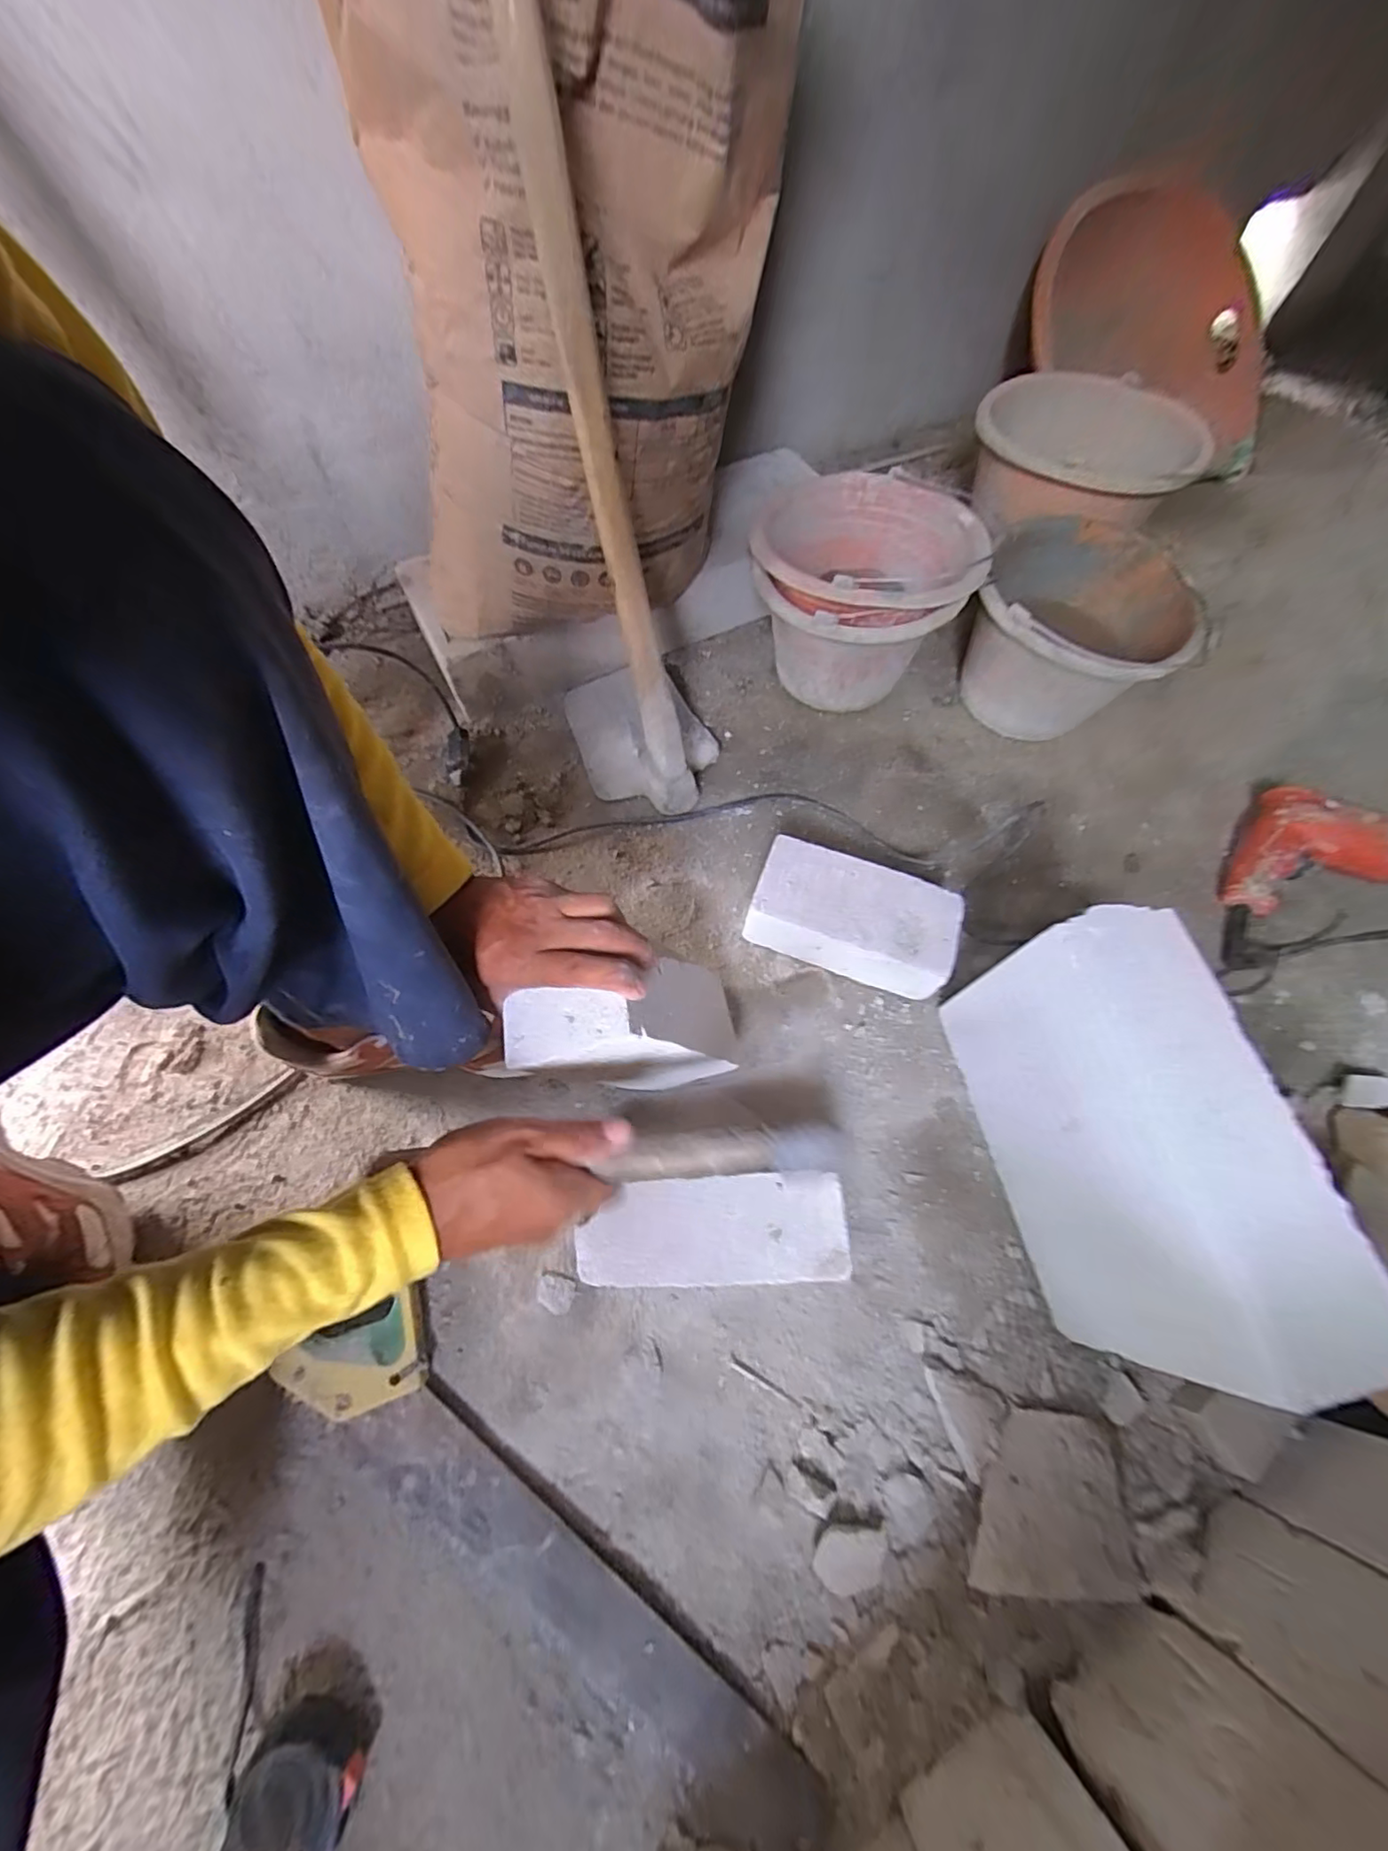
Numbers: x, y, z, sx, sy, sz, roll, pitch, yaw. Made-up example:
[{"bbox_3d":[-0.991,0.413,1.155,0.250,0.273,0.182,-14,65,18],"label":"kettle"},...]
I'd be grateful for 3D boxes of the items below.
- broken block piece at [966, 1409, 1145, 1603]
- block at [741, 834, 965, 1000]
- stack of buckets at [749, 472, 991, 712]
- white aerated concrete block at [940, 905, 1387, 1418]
[{"bbox_3d":[0.261,0.419,0.428,0.126,0.019,0.099,10,51,-4],"label":"broken block piece"},{"bbox_3d":[0.162,-0.007,0.609,0.200,0.077,0.108,19,66,8],"label":"block"},{"bbox_3d":[0.192,-0.399,0.731,0.244,0.197,0.244,20,66,8],"label":"stack of buckets"},{"bbox_3d":[0.327,0.166,0.461,0.116,0.206,0.294,-8,65,-5],"label":"white aerated concrete block"}]

